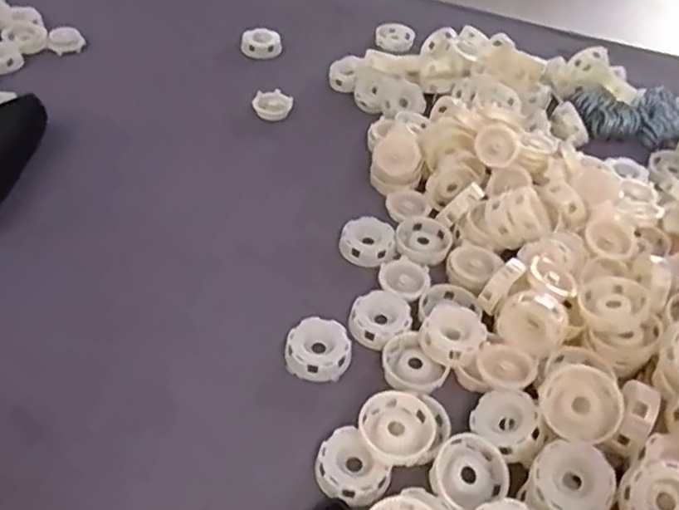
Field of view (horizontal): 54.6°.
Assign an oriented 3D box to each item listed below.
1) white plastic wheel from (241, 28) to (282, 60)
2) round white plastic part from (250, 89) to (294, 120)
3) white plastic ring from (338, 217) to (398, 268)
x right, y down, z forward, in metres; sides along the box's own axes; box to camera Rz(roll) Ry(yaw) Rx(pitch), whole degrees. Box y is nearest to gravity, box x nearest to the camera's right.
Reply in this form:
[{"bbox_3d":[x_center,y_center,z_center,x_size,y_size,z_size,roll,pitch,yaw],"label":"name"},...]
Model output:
[{"bbox_3d":[-0.123,-0.331,1.036,0.062,0.031,0.062,2,42,-1],"label":"white plastic wheel"},{"bbox_3d":[-0.094,-0.208,0.917,0.055,0.024,0.055,2,42,-1],"label":"round white plastic part"},{"bbox_3d":[0.032,-0.016,0.727,0.061,0.023,0.058,2,42,-1],"label":"white plastic ring"}]

